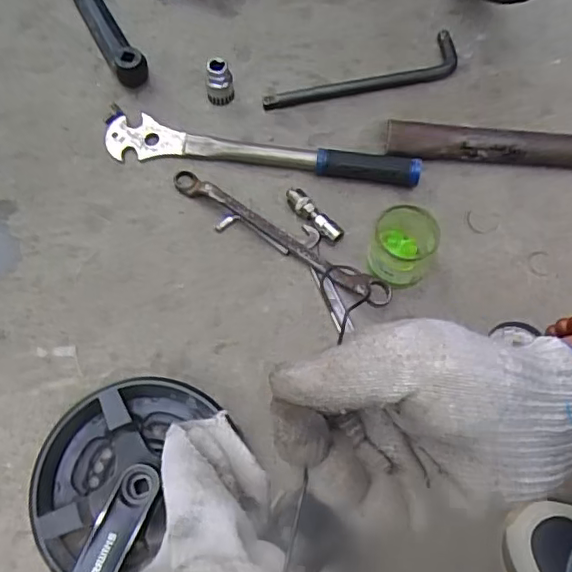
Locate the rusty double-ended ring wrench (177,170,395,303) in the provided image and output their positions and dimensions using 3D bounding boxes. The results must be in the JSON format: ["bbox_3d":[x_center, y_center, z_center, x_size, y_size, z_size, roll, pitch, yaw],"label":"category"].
[{"bbox_3d":[-0.009,-0.055,0.621,0.263,0.022,0.028,32,69,12],"label":"rusty double-ended ring wrench"}]

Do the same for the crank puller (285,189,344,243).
[{"bbox_3d":[0.030,-0.076,0.637,0.075,0.020,0.017,41,71,15],"label":"crank puller"}]

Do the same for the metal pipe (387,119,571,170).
[{"bbox_3d":[0.363,-0.144,0.663,0.493,0.041,0.039,5,66,1],"label":"metal pipe"}]

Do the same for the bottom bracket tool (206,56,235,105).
[{"bbox_3d":[-0.078,-0.240,0.694,0.030,0.041,0.032,-16,68,-9],"label":"bottom bracket tool"}]

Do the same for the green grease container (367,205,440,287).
[{"bbox_3d":[0.116,-0.036,0.597,0.062,0.057,0.066,1,66,-1],"label":"green grease container"}]

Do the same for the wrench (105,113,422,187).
[{"bbox_3d":[-0.029,-0.156,0.667,0.351,0.025,0.052,7,66,1],"label":"wrench"}]

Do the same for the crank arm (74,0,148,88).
[{"bbox_3d":[-0.226,-0.326,0.734,0.033,0.050,0.216,-27,70,-13],"label":"crank arm"}]

